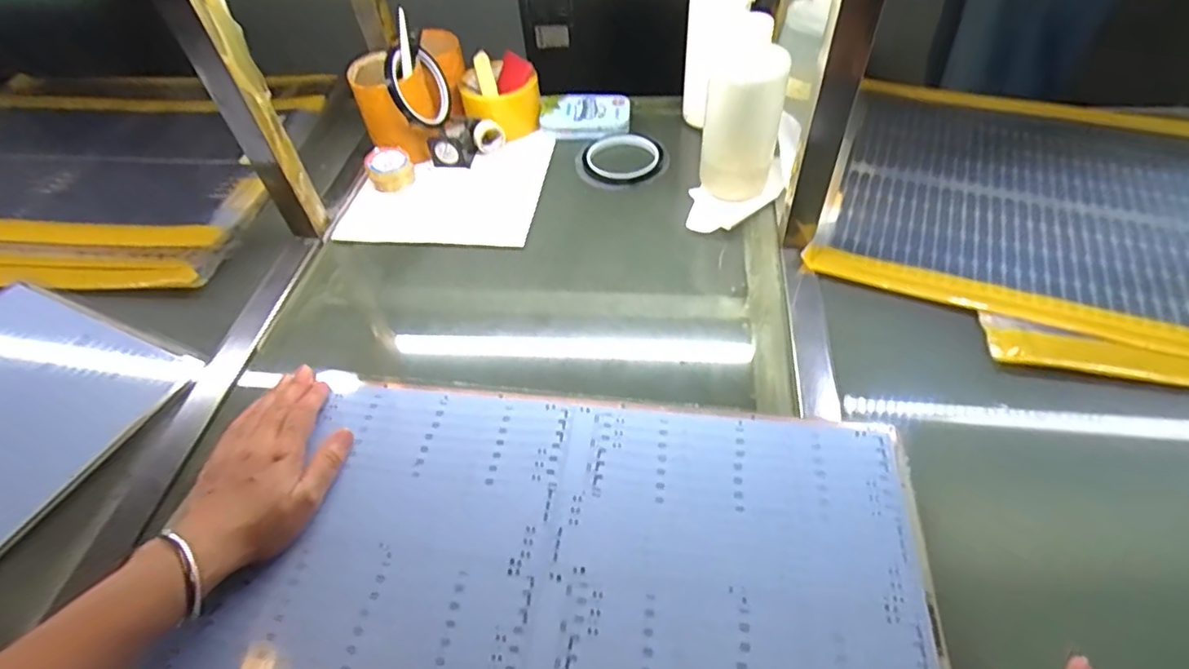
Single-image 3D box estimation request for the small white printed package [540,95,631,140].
[{"bbox_3d":[-0.010,-0.268,0.700,0.107,0.019,0.066,-5,49,0],"label":"small white printed package"}]

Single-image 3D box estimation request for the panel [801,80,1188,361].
[{"bbox_3d":[0.581,-0.120,0.565,0.647,0.012,0.420,18,53,18],"label":"panel"}]

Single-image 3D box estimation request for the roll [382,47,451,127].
[{"bbox_3d":[-0.189,-0.271,0.634,0.025,0.097,0.081,10,51,13],"label":"roll"}]

